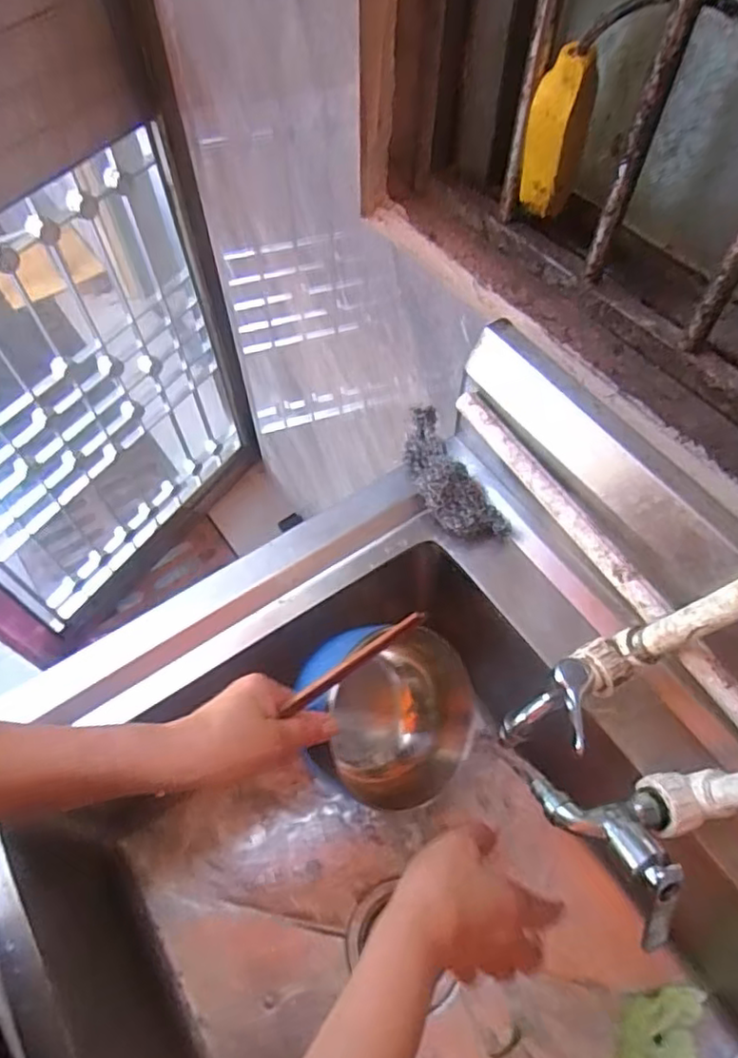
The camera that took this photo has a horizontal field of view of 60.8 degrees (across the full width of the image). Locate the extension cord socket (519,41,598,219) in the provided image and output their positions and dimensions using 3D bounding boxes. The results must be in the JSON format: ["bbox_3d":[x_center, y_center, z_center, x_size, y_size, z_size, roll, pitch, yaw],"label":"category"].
[{"bbox_3d":[0.149,-0.310,0.505,0.045,0.122,0.032,22,61,13],"label":"extension cord socket"}]

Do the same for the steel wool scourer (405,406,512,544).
[{"bbox_3d":[0.067,-0.050,0.578,0.056,0.044,0.147,-23,62,-13],"label":"steel wool scourer"}]

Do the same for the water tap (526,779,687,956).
[{"bbox_3d":[0.166,0.193,0.410,0.072,0.047,0.102,-28,63,-16],"label":"water tap"}]

